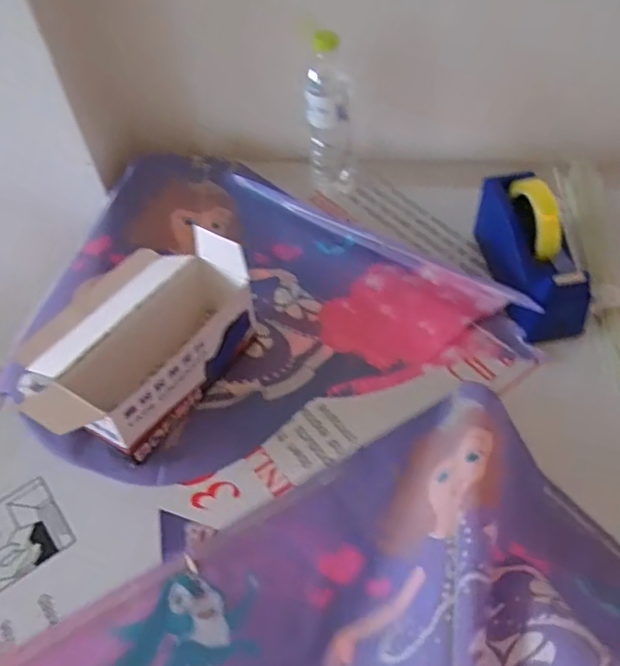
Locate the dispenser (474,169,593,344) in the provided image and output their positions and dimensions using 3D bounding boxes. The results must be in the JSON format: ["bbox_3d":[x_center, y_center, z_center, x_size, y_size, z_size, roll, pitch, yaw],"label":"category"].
[{"bbox_3d":[0.262,-0.102,0.743,0.076,0.119,0.200,-9,50,-1],"label":"dispenser"}]

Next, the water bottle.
[{"bbox_3d":[0.029,-0.294,0.863,0.065,0.229,0.075,-4,50,3],"label":"water bottle"}]

